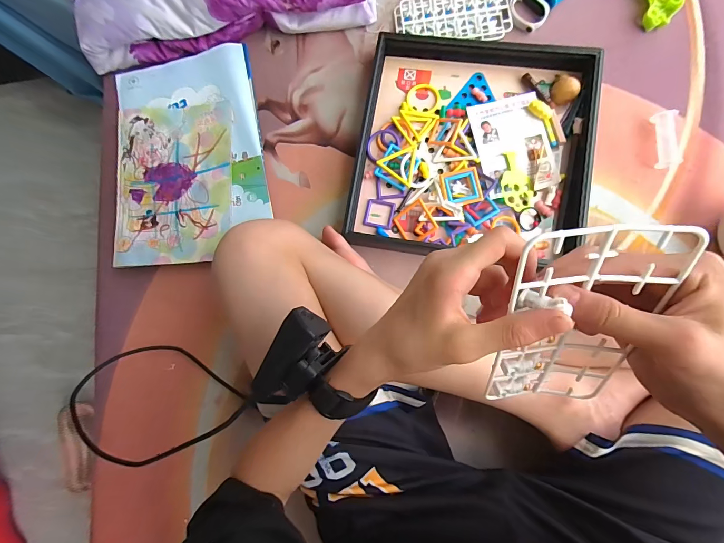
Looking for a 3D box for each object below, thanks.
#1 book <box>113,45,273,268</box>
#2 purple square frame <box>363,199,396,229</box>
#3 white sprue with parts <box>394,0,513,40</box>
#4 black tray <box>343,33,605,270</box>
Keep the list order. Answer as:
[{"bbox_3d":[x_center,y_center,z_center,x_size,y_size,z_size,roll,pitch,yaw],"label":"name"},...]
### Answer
[{"bbox_3d":[-0.259,-0.170,0.511,0.221,0.014,0.310,-11,81,1],"label":"book"},{"bbox_3d":[0.025,-0.081,0.485,0.040,0.004,0.038,10,84,6],"label":"purple square frame"},{"bbox_3d":[0.134,-0.379,0.515,0.162,0.012,0.080,-4,83,4],"label":"white sprue with parts"},{"bbox_3d":[0.148,-0.175,0.473,0.298,0.037,0.311,8,84,6],"label":"black tray"}]

